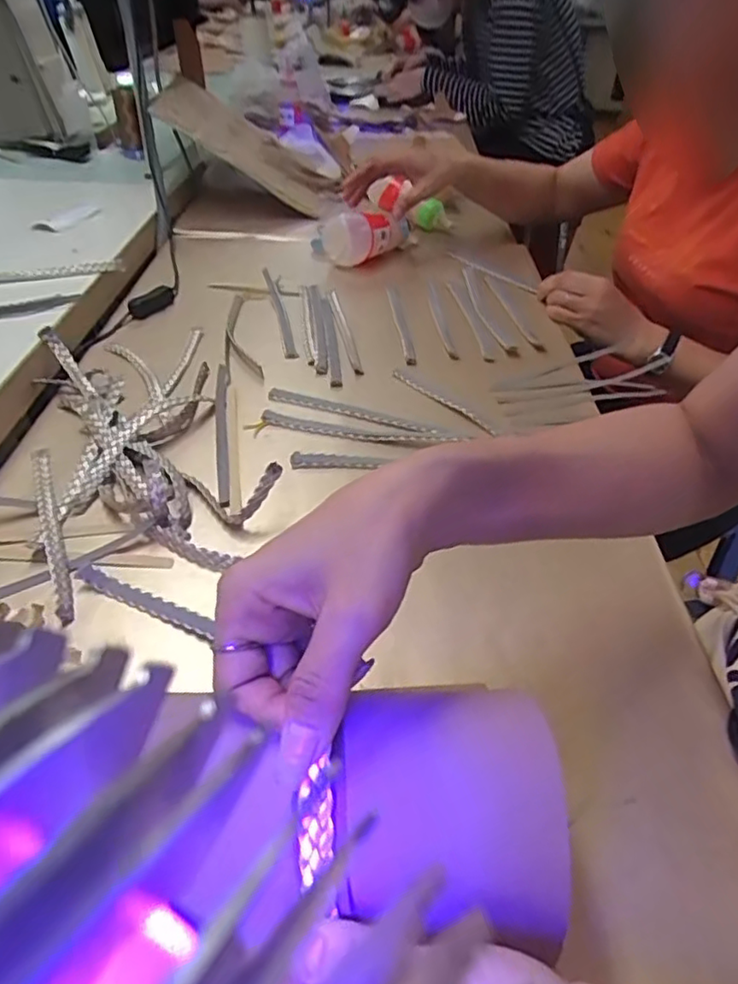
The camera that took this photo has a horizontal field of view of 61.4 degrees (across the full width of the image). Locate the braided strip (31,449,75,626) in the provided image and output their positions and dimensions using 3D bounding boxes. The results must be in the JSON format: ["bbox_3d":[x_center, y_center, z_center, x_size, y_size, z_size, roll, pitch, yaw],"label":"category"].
[{"bbox_3d":[-0.239,0.022,0.467,0.013,0.008,0.192,-17,45,-21],"label":"braided strip"}]

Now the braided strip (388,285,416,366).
[{"bbox_3d":[0.037,-0.204,0.731,0.013,0.010,0.206,-1,41,-4],"label":"braided strip"}]

